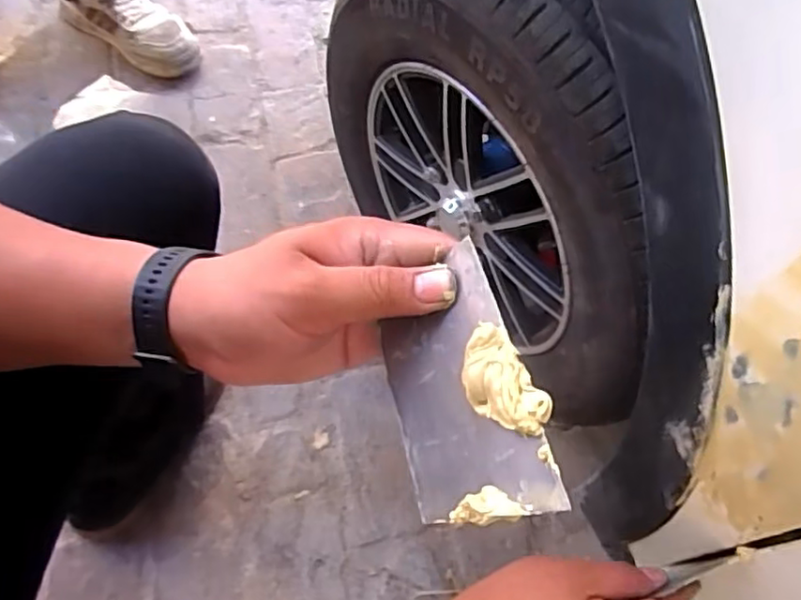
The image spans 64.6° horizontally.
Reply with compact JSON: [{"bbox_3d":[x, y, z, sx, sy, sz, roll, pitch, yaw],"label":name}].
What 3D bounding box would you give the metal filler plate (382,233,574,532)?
[{"bbox_3d":[0.023,0.041,0.272,0.014,0.077,0.115,13,47,-36],"label":"metal filler plate"}]

